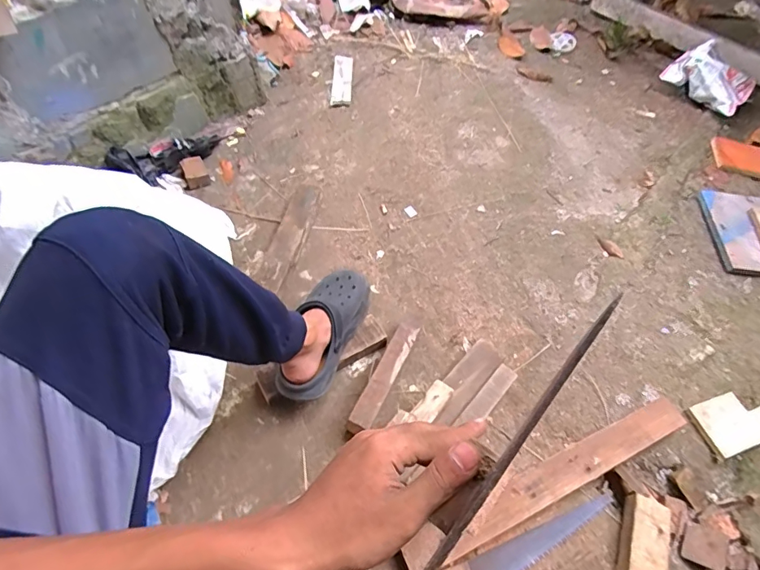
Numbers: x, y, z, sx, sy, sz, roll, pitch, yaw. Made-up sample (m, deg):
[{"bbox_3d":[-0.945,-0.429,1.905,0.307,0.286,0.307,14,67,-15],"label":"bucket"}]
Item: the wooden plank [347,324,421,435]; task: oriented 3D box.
[{"bbox_3d":[0.008,0.166,0.837,0.039,0.021,0.218,25,59,11],"label":"wooden plank"}]

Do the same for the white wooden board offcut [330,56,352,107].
[{"bbox_3d":[-0.115,-0.627,1.391,0.060,0.020,0.248,2,58,-3],"label":"white wooden board offcut"}]

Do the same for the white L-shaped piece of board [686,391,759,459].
[{"bbox_3d":[0.699,0.262,0.891,0.168,0.015,0.103,-16,60,-14],"label":"white L-shaped piece of board"}]

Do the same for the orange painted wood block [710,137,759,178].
[{"bbox_3d":[1.054,-0.375,1.333,0.168,0.013,0.142,11,58,3],"label":"orange painted wood block"}]

